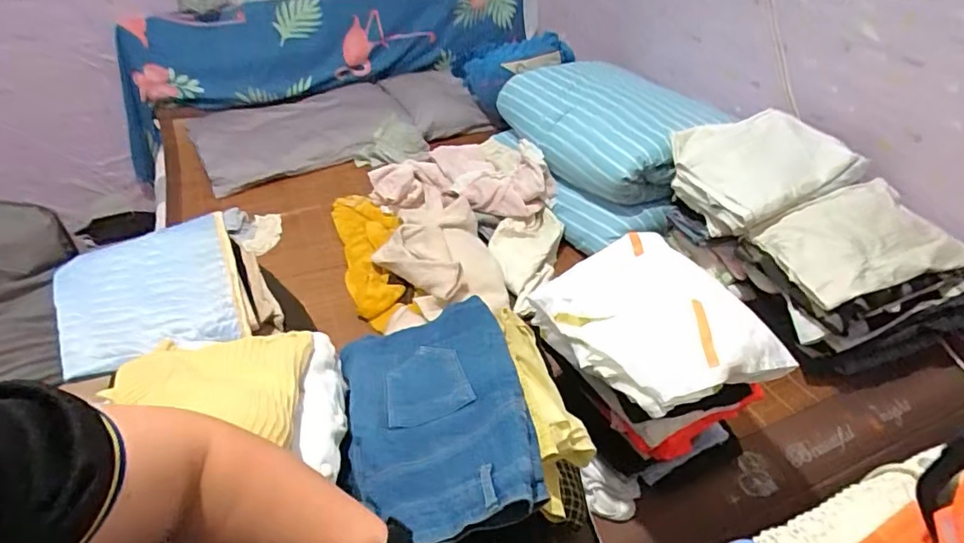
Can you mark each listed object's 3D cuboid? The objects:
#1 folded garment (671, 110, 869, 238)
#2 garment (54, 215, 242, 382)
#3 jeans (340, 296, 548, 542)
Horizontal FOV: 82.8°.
[{"bbox_3d":[0.579,-0.210,1.161,0.299,0.136,0.277,-12,41,-12],"label":"folded garment"},{"bbox_3d":[-0.495,0.028,0.819,0.231,0.062,0.259,-20,43,-20],"label":"garment"},{"bbox_3d":[-0.053,0.152,0.607,0.198,0.044,0.318,-22,33,-1],"label":"jeans"}]

